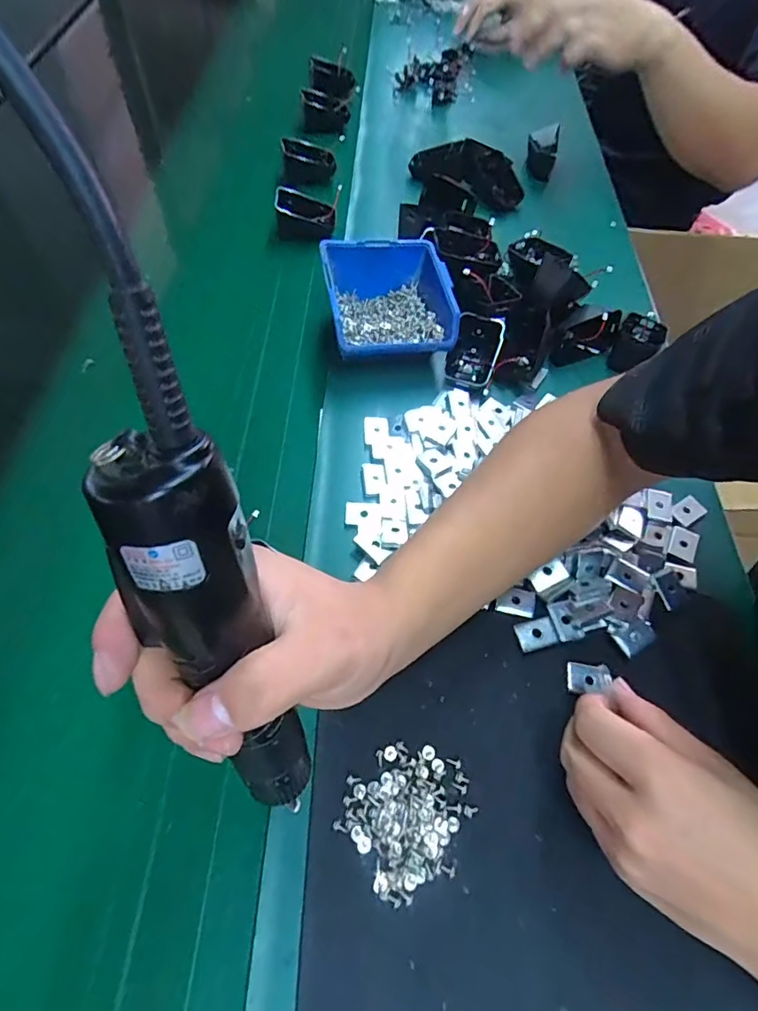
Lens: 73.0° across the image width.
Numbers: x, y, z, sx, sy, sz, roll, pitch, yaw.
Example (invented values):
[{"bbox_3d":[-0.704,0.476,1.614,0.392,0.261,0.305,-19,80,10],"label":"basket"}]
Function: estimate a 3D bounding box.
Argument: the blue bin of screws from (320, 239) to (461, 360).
[{"bbox_3d":[0.011,-0.187,0.482,0.110,0.057,0.124,-8,60,-9],"label":"blue bin of screws"}]

